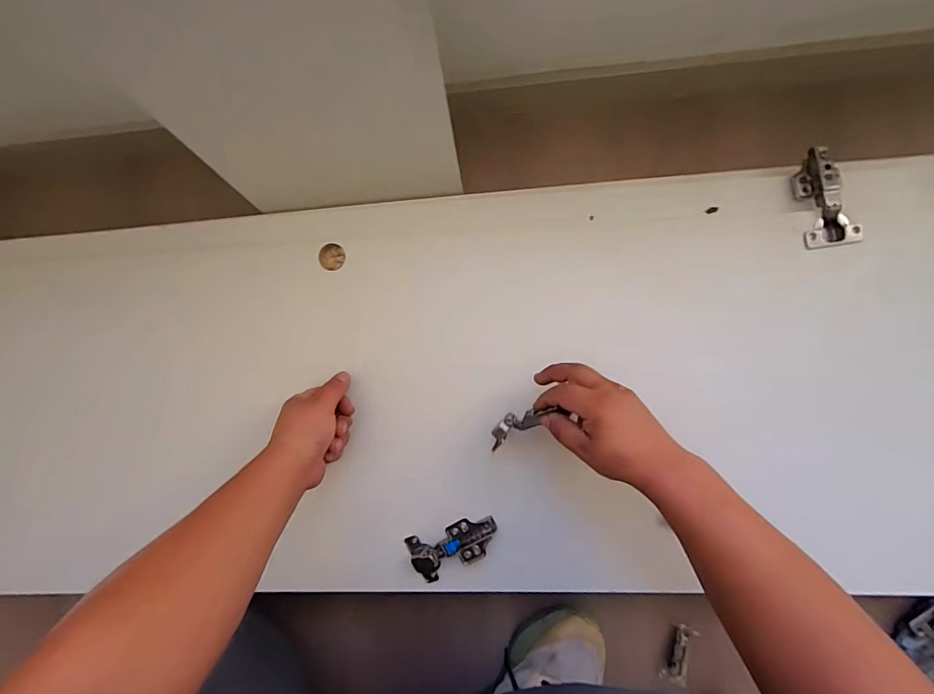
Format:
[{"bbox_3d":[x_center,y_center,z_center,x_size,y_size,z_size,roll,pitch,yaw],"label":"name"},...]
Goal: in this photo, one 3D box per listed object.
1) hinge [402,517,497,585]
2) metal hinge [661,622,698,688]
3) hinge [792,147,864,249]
[{"bbox_3d":[-0.016,0.240,0.523,0.109,0.021,0.056,-26,89,6],"label":"hinge"},{"bbox_3d":[0.277,0.401,0.571,0.029,0.008,0.073,14,85,30],"label":"metal hinge"},{"bbox_3d":[0.418,-0.173,0.506,0.054,0.028,0.112,-6,91,6],"label":"hinge"}]

